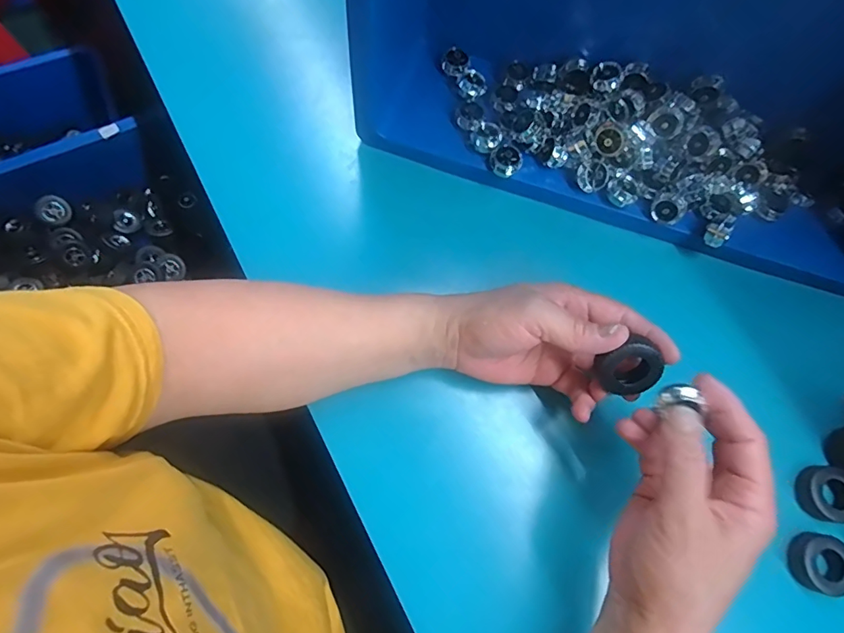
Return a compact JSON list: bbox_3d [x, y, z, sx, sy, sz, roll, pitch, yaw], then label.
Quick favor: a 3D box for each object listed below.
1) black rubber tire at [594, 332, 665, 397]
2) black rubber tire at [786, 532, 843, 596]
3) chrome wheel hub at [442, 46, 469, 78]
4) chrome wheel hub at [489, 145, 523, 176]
[{"bbox_3d":[0.124,0.033,0.291,0.037,0.038,0.009,23,36,-6],"label":"black rubber tire"},{"bbox_3d":[0.268,0.165,0.320,0.042,0.014,0.036,23,76,5],"label":"black rubber tire"},{"bbox_3d":[0.028,-0.214,0.404,0.021,0.009,0.022,0,76,-1],"label":"chrome wheel hub"},{"bbox_3d":[0.067,-0.124,0.382,0.025,0.014,0.019,21,76,4],"label":"chrome wheel hub"}]

